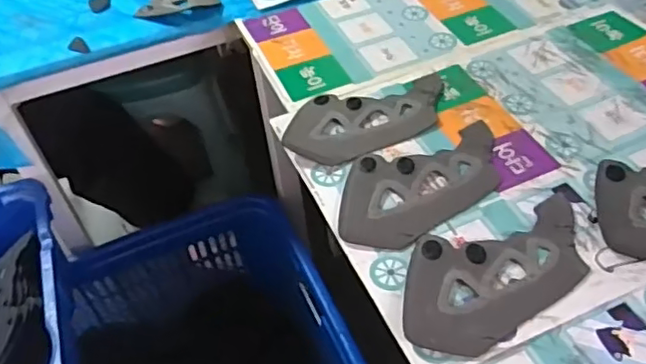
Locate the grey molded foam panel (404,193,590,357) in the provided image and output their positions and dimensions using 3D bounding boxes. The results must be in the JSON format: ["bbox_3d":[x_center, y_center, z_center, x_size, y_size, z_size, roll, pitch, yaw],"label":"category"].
[{"bbox_3d":[0.168,0.085,0.578,0.206,0.008,0.127,-15,48,-9],"label":"grey molded foam panel"}]

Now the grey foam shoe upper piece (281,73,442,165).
[{"bbox_3d":[0.058,-0.082,0.744,0.215,0.012,0.108,-19,49,-13],"label":"grey foam shoe upper piece"}]

